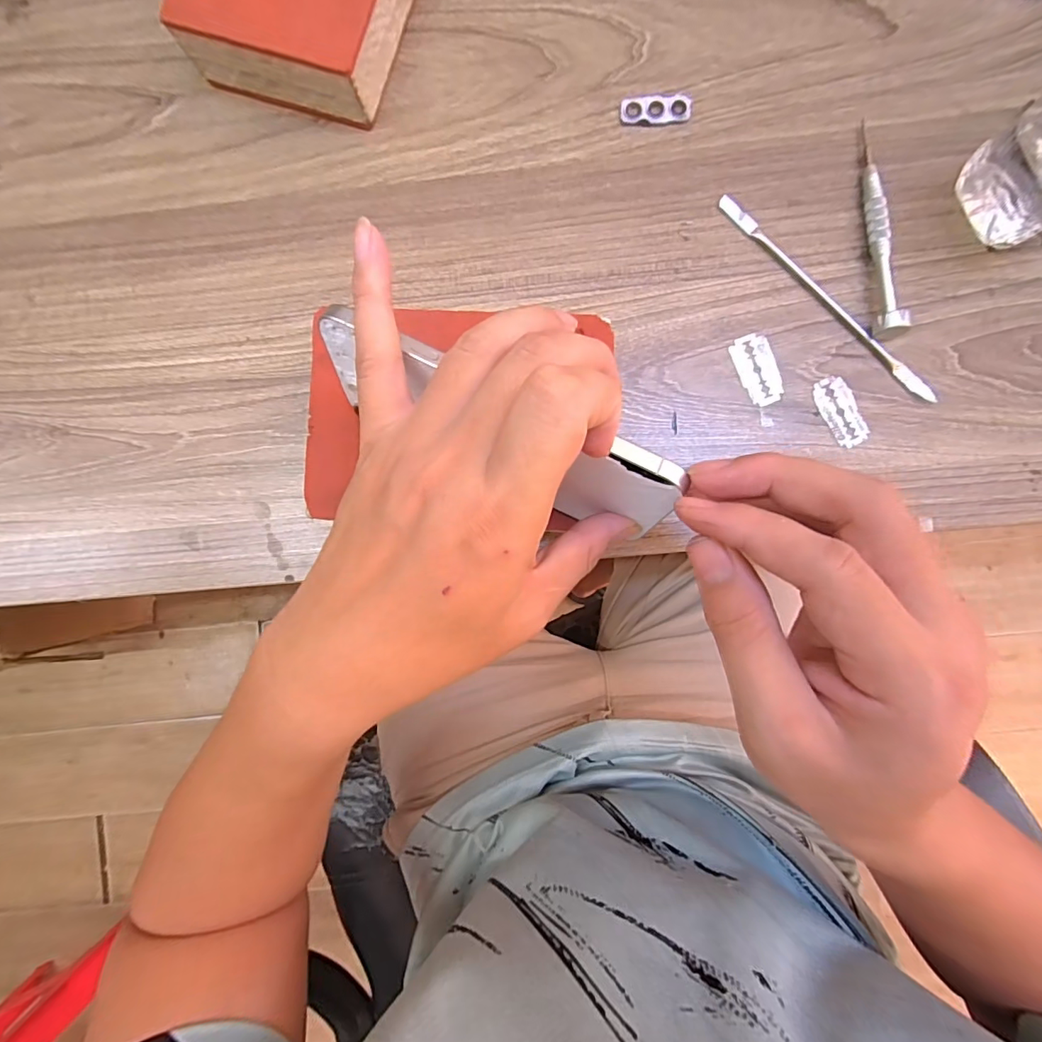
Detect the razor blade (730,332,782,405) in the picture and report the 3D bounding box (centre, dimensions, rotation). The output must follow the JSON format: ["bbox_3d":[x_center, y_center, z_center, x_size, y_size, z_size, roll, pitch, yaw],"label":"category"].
[{"bbox_3d":[0.142,-0.090,0.294,0.023,0.004,0.042,-19,88,1],"label":"razor blade"}]

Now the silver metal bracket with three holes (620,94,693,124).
[{"bbox_3d":[0.082,-0.249,0.300,0.042,0.004,0.015,-2,88,2],"label":"silver metal bracket with three holes"}]

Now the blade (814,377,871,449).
[{"bbox_3d":[0.188,-0.065,0.291,0.020,0.004,0.042,-23,88,1],"label":"blade"}]

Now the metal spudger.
[{"bbox_3d":[0.179,-0.132,0.291,0.008,0.009,0.168,-43,87,0],"label":"metal spudger"}]

